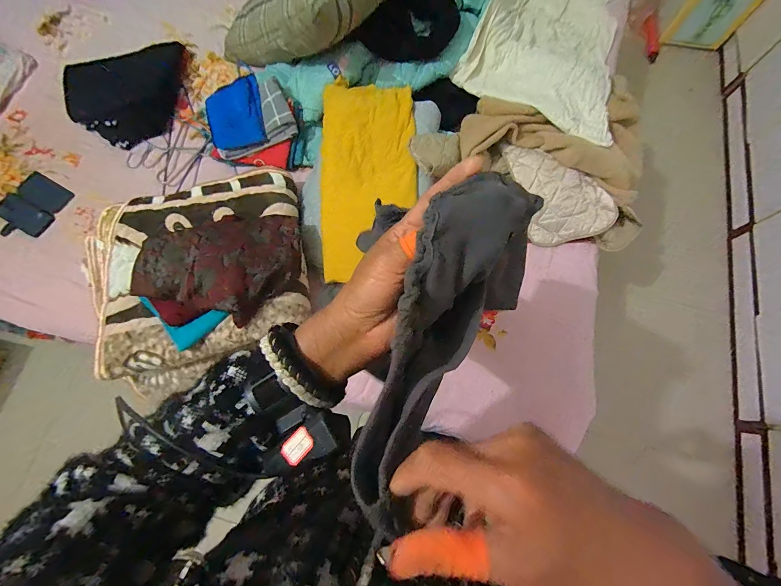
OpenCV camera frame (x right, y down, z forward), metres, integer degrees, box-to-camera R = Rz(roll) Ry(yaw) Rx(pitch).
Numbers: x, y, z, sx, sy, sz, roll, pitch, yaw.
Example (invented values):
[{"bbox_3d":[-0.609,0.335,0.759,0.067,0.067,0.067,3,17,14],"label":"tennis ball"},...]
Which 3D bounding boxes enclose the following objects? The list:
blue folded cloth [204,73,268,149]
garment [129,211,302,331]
[{"bbox_3d":[-0.459,-0.530,1.014,0.157,0.022,0.185,-9,107,-12],"label":"blue folded cloth"},{"bbox_3d":[-0.398,-0.068,0.799,0.354,0.113,0.264,-7,74,-2],"label":"garment"}]

